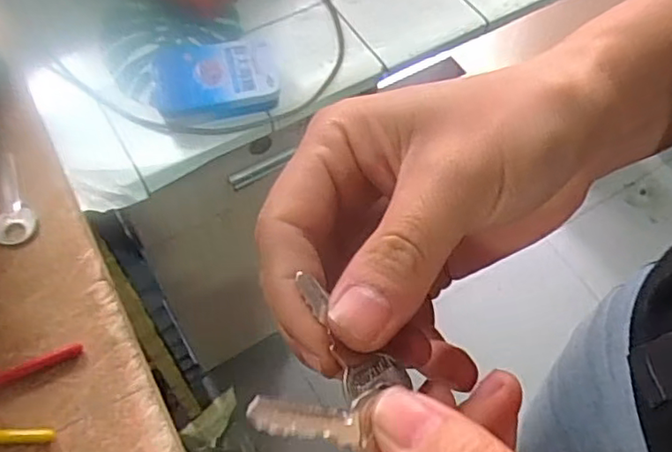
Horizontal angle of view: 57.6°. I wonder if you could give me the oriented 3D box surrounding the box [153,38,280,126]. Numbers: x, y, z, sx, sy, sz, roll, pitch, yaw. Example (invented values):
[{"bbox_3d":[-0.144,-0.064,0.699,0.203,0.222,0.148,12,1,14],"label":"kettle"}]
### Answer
[{"bbox_3d":[-0.102,-0.123,0.522,0.102,0.031,0.062,-15,64,-11],"label":"box"}]

